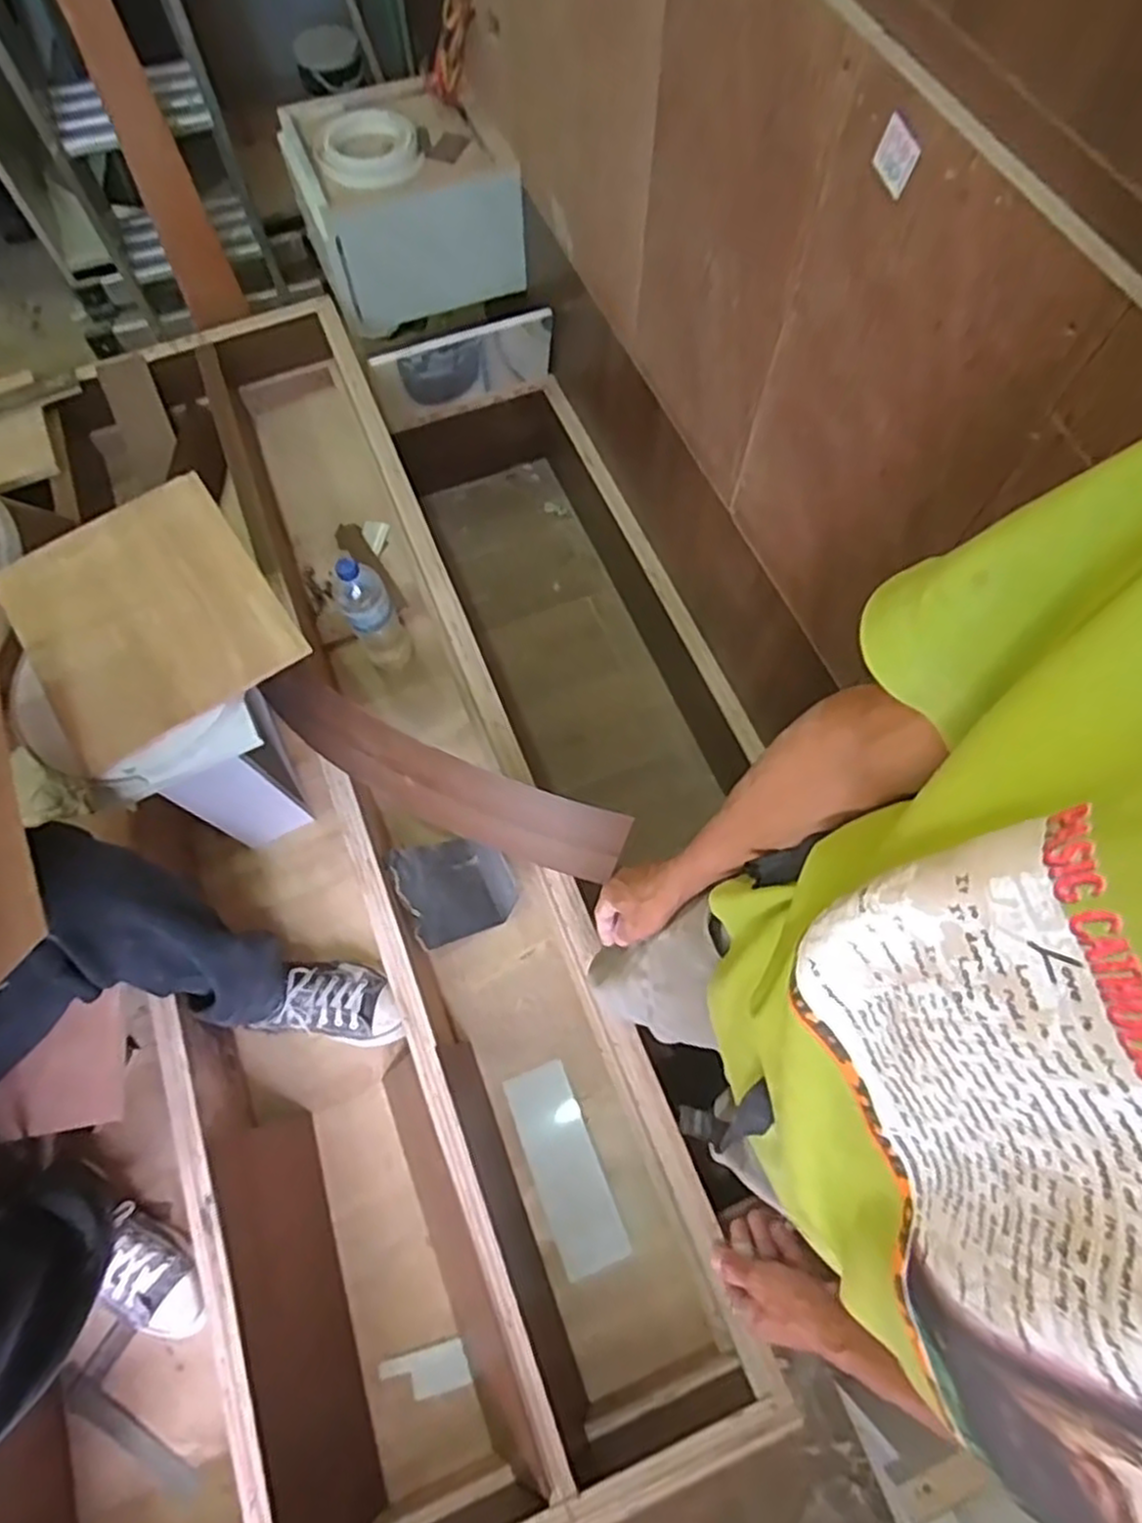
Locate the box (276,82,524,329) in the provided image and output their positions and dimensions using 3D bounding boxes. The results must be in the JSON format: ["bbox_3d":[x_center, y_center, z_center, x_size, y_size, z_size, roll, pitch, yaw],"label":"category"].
[{"bbox_3d":[-0.325,-1.100,1.487,0.422,0.282,0.283,-12,68,-5],"label":"box"}]

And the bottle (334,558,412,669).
[{"bbox_3d":[-0.321,-0.241,1.198,0.078,0.245,0.085,0,67,-1],"label":"bottle"}]

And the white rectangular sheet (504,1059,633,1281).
[{"bbox_3d":[-0.009,0.559,1.031,0.091,0.011,0.256,-22,67,-6],"label":"white rectangular sheet"}]

